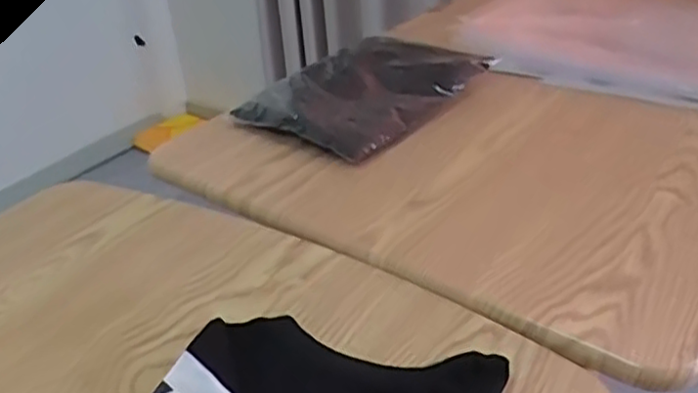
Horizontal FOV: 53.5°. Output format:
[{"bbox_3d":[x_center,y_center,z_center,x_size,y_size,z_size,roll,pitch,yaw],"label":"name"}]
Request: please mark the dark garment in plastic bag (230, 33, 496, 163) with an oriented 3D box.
[{"bbox_3d":[0.024,-0.140,0.843,0.189,0.026,0.271,26,47,31],"label":"dark garment in plastic bag"}]

